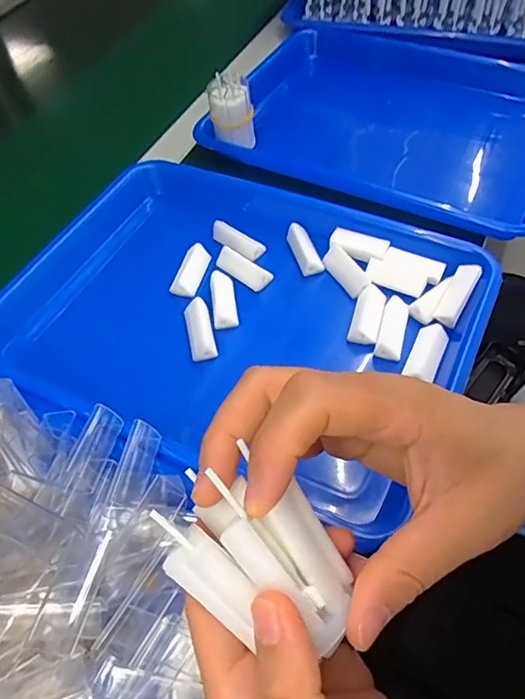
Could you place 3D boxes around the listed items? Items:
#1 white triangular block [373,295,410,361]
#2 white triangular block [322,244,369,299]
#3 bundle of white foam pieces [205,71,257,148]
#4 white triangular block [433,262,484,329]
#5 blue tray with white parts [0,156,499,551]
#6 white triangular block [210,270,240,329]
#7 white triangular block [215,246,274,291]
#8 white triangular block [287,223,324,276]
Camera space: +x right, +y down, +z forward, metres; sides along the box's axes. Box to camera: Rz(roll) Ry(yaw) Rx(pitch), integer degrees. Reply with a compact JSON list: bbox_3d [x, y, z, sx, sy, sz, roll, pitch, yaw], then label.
[{"bbox_3d":[0.093,-0.016,0.377,0.018,0.012,0.046,13,57,14],"label":"white triangular block"},{"bbox_3d":[0.064,-0.061,0.411,0.015,0.016,0.044,-29,57,-15],"label":"white triangular block"},{"bbox_3d":[-0.029,-0.222,0.496,0.040,0.056,0.029,-7,54,0],"label":"bundle of white foam pieces"},{"bbox_3d":[0.139,-0.040,0.381,0.017,0.010,0.049,25,77,21],"label":"white triangular block"},{"bbox_3d":[-0.034,-0.034,0.397,0.357,0.038,0.255,21,59,18],"label":"blue tray with white parts"},{"bbox_3d":[-0.030,-0.038,0.401,0.018,0.010,0.048,-10,54,-2],"label":"white triangular block"},{"bbox_3d":[-0.016,-0.064,0.421,0.047,0.012,0.019,32,63,24],"label":"white triangular block"},{"bbox_3d":[0.033,-0.081,0.429,0.016,0.014,0.045,-19,55,-9],"label":"white triangular block"}]

